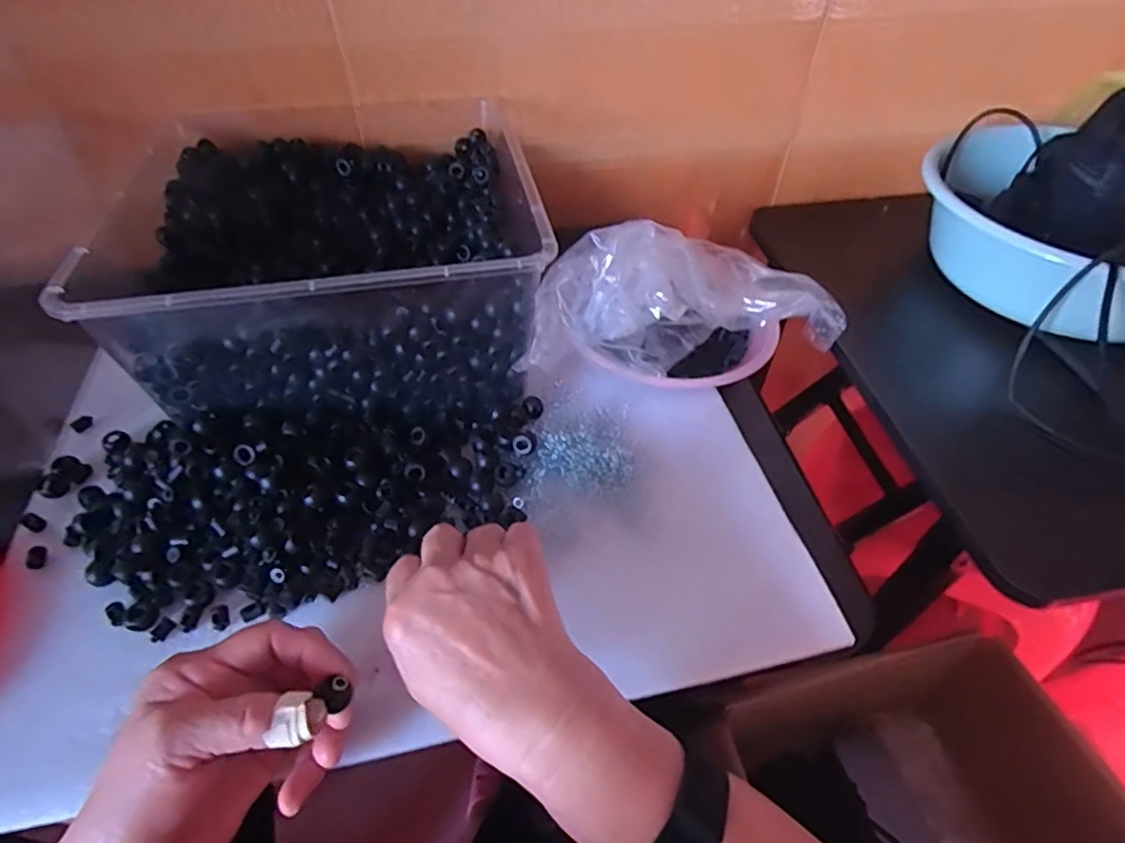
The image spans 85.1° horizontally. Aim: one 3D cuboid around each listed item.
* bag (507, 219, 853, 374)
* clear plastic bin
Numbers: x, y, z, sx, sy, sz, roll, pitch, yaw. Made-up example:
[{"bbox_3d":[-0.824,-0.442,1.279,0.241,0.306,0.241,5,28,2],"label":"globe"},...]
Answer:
[{"bbox_3d":[0.089,-0.090,0.458,0.246,0.110,0.106,-4,46,-32],"label":"bag"},{"bbox_3d":[-0.186,-0.143,0.498,0.311,0.134,0.311,-12,51,-10],"label":"clear plastic bin"}]

